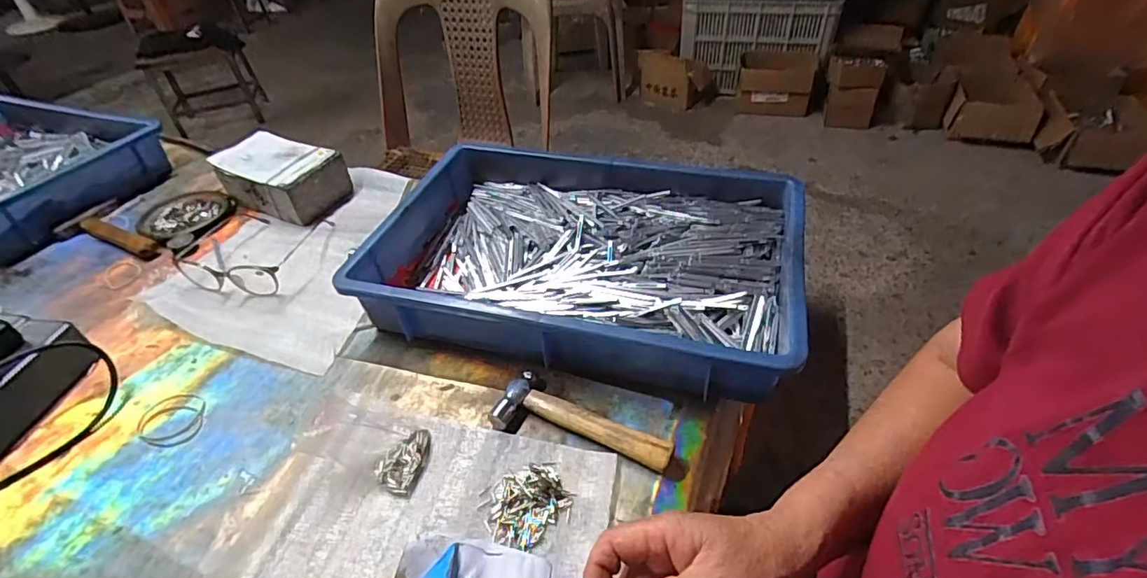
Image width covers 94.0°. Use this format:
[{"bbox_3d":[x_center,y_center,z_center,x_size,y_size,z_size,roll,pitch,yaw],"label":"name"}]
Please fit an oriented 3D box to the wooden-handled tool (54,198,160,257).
[{"bbox_3d":[-0.609,-0.075,0.707,0.163,0.018,0.077,22,49,26],"label":"wooden-handled tool"}]

